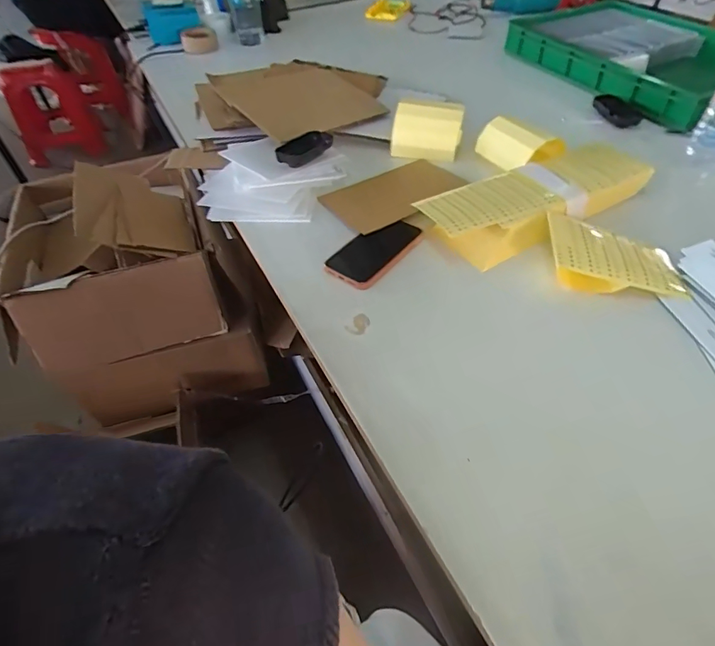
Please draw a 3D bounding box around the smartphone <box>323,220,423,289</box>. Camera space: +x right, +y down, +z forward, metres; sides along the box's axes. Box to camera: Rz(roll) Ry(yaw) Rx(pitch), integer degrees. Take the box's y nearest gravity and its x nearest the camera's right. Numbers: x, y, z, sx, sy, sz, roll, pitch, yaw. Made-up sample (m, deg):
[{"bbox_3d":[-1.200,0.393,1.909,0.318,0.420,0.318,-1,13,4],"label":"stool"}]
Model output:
[{"bbox_3d":[0.027,-0.104,0.651,0.079,0.014,0.146,34,57,29],"label":"smartphone"}]

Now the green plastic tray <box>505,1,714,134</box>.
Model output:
[{"bbox_3d":[0.661,-0.607,1.025,0.420,0.078,0.522,-23,51,-17],"label":"green plastic tray"}]

